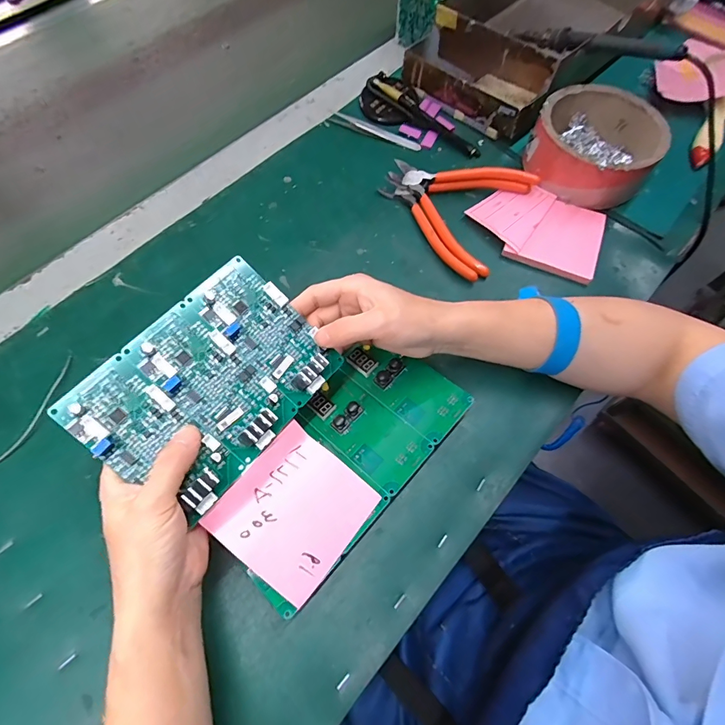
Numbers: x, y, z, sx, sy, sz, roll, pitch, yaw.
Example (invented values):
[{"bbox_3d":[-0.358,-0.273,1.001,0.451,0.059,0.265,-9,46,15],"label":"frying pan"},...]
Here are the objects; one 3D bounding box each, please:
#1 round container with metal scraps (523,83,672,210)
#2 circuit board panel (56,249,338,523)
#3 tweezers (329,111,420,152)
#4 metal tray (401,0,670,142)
[{"bbox_3d":[0.237,-0.222,0.416,0.118,0.052,0.113,0,67,-1],"label":"round container with metal scraps"},{"bbox_3d":[-0.095,0.012,0.261,0.104,0.009,0.145,44,68,-7],"label":"circuit board panel"},{"bbox_3d":[0.014,-0.263,0.459,0.109,0.005,0.018,23,68,9],"label":"tweezers"},{"bbox_3d":[0.213,-0.404,0.487,0.184,0.071,0.318,39,72,15],"label":"metal tray"}]

